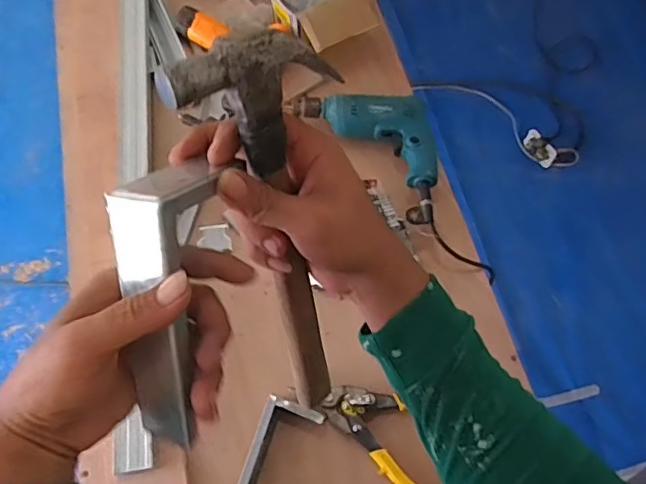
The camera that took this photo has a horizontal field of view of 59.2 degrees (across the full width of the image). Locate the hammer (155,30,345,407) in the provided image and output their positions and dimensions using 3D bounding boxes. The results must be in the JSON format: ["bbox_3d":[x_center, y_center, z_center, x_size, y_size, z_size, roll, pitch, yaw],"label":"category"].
[{"bbox_3d":[-0.023,0.014,0.389,0.087,0.307,0.047,-10,39,-3],"label":"hammer"}]

